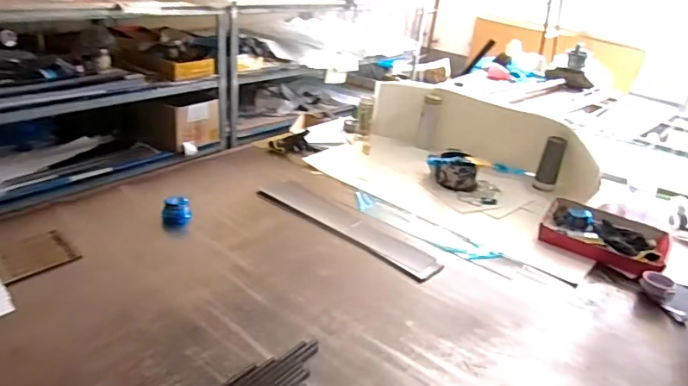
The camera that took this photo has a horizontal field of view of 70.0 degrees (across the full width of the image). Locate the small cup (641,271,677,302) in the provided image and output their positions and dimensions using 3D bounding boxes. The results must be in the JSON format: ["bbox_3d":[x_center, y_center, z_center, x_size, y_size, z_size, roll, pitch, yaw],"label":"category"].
[{"bbox_3d":[0.738,0.222,1.158,0.073,0.052,0.069,24,31,33],"label":"small cup"}]

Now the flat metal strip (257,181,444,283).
[{"bbox_3d":[0.002,0.082,1.316,0.565,0.010,0.109,24,31,32],"label":"flat metal strip"}]

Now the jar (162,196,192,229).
[{"bbox_3d":[-0.426,0.052,1.251,0.072,0.070,0.054,-2,28,-16],"label":"jar"}]

